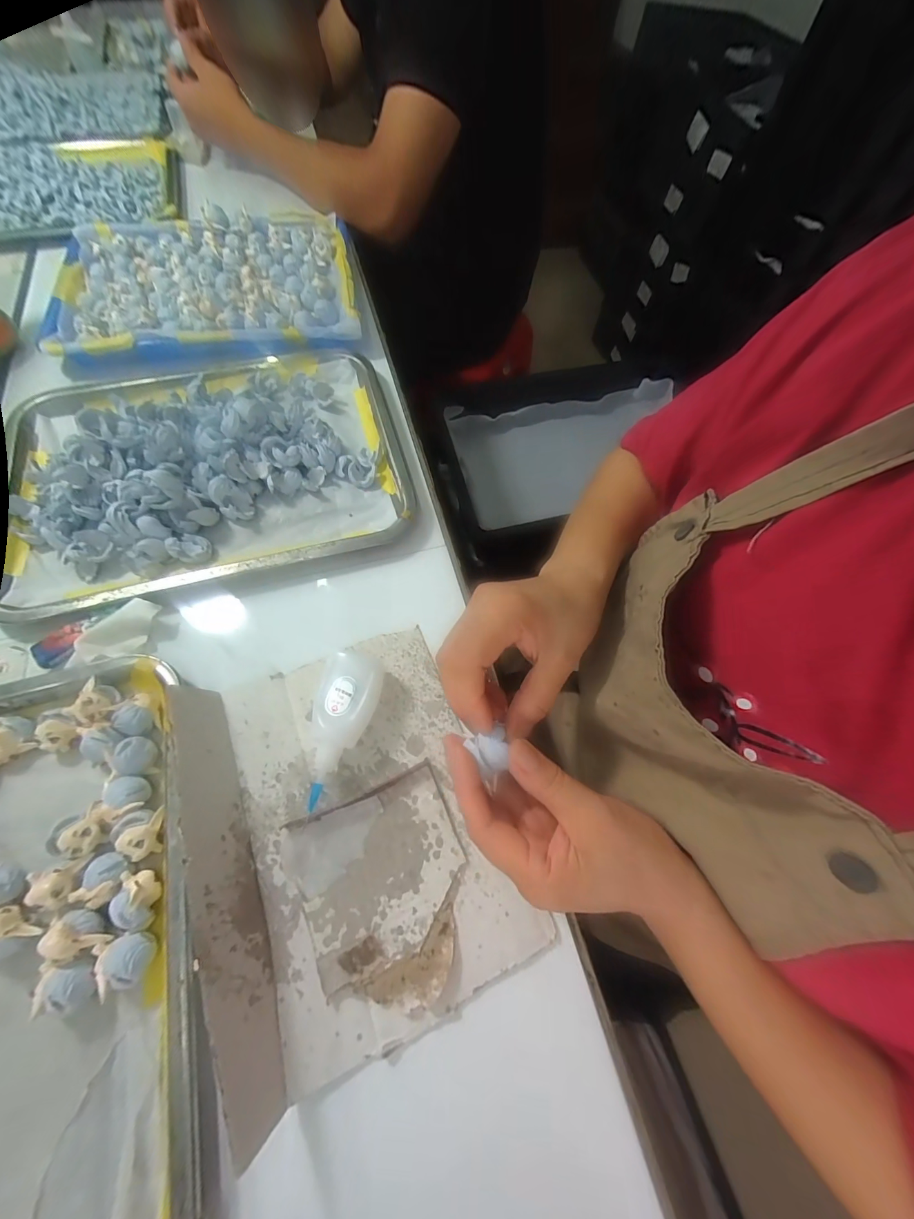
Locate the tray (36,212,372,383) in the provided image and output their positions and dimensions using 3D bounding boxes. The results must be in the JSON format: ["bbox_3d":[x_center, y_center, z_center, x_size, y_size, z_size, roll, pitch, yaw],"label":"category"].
[{"bbox_3d":[-0.285,-0.382,0.483,0.317,0.042,0.257,-9,66,-8],"label":"tray"}]

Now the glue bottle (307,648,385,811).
[{"bbox_3d":[-0.078,0.078,0.294,0.042,0.030,0.108,7,65,0],"label":"glue bottle"}]

